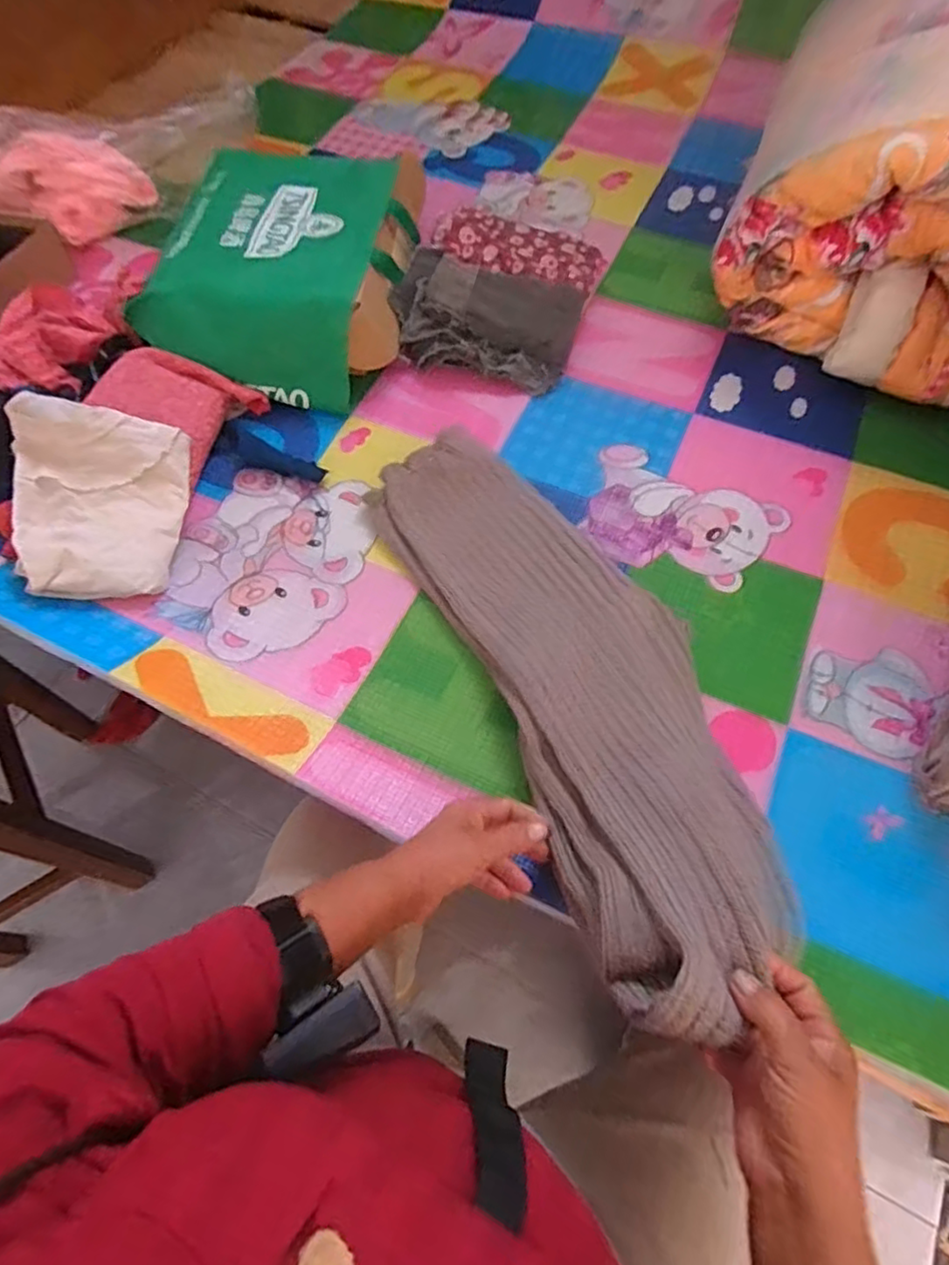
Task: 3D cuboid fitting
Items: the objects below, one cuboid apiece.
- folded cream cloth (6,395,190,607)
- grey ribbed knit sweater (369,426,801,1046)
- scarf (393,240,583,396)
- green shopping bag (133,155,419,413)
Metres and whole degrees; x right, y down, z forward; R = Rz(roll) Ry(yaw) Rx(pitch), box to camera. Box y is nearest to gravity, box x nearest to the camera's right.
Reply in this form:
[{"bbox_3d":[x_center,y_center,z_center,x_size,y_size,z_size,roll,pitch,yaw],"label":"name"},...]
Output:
[{"bbox_3d":[-0.390,-0.135,0.665,0.164,0.044,0.210,1,75,-22],"label":"folded cream cloth"},{"bbox_3d":[0.084,0.008,0.602,0.219,0.096,0.621,-19,50,-8],"label":"grey ribbed knit sweater"},{"bbox_3d":[0.011,-0.409,0.851,0.241,0.060,0.176,19,65,11],"label":"scarf"},{"bbox_3d":[-0.262,-0.494,0.869,0.312,0.114,0.409,9,63,6],"label":"green shopping bag"}]

